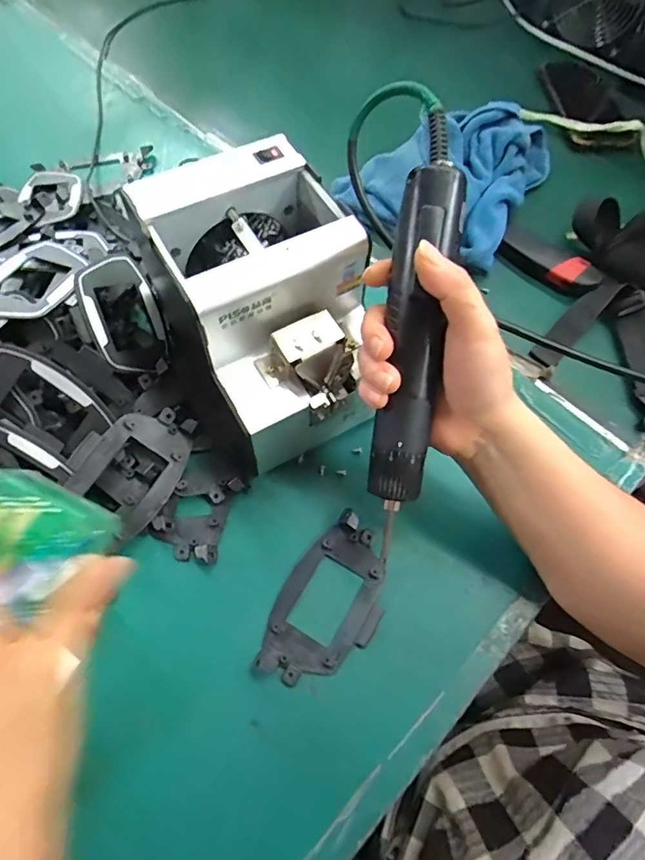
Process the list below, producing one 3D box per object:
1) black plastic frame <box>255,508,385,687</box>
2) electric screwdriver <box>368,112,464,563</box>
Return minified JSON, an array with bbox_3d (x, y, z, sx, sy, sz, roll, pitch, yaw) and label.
[{"bbox_3d":[0.007,0.120,0.355,0.067,0.011,0.117,30,67,12],"label":"black plastic frame"},{"bbox_3d":[0.055,-0.060,0.301,0.033,0.033,0.248,6,93,1],"label":"electric screwdriver"}]

